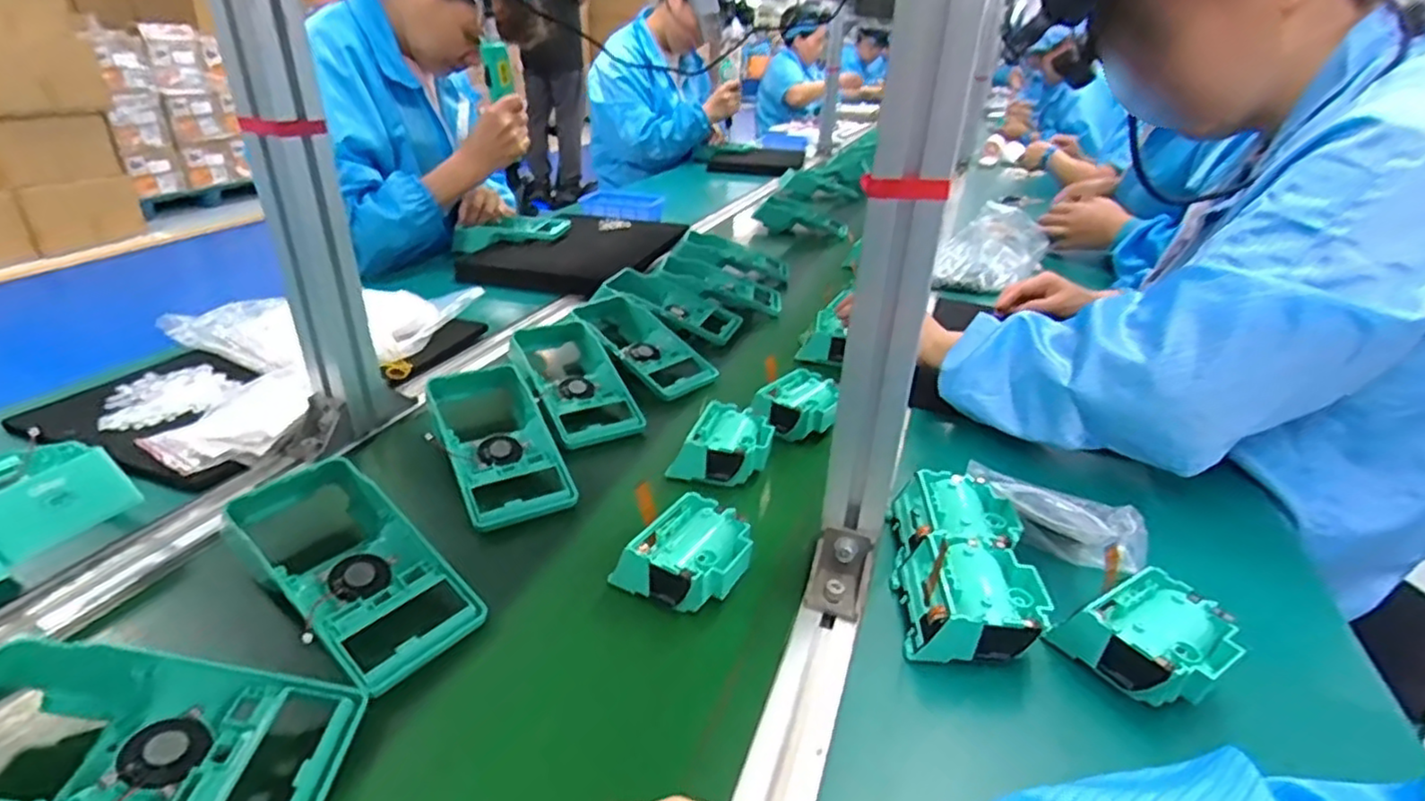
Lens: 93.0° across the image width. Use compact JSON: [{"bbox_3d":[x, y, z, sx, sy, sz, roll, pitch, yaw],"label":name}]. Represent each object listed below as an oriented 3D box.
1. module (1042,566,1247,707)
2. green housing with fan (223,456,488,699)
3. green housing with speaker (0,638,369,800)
[{"bbox_3d":[0.255,0.136,0.393,0.070,0.035,0.072,-16,32,-31],"label":"module"},{"bbox_3d":[-0.233,0.103,0.430,0.185,0.054,0.090,19,32,30],"label":"green housing with fan"},{"bbox_3d":[-0.277,0.163,0.314,0.190,0.052,0.093,1,27,-2],"label":"green housing with speaker"}]

